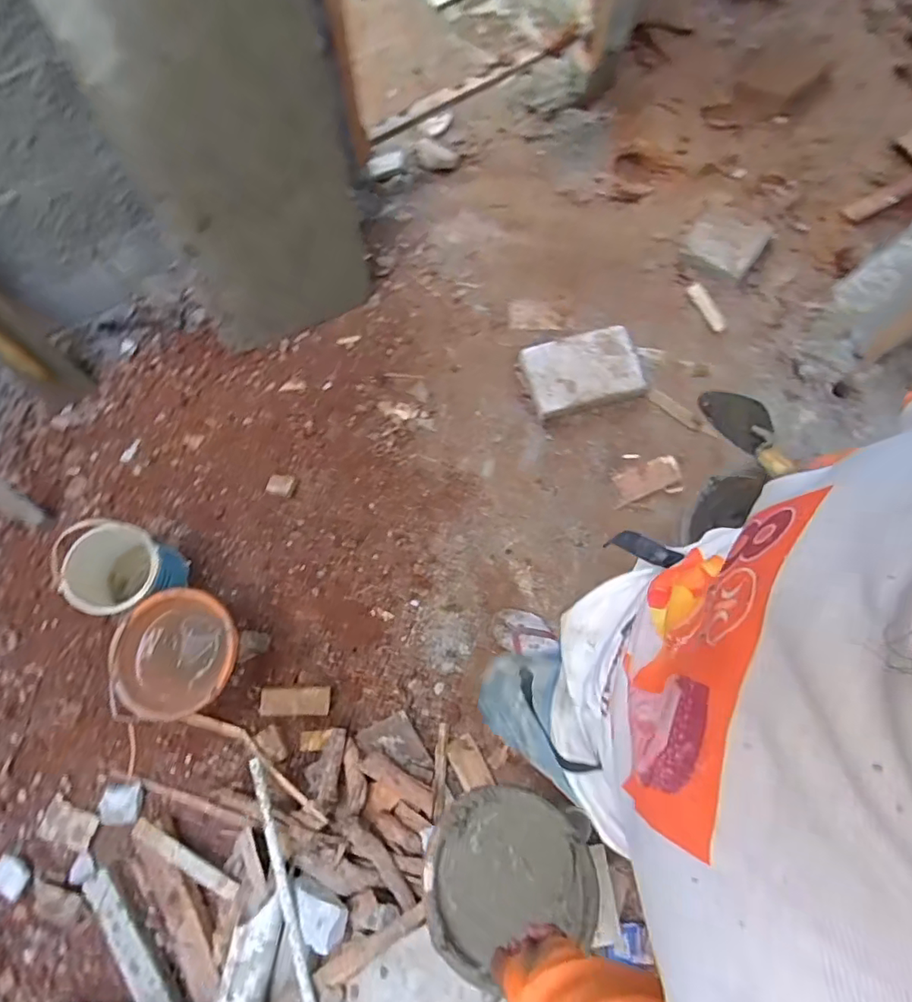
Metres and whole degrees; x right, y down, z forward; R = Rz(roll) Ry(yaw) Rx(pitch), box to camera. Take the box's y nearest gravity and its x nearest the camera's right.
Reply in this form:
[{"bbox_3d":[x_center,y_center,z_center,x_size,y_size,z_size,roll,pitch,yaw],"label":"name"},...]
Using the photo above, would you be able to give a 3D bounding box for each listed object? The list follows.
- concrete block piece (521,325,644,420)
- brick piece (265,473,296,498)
[{"bbox_3d":[0.356,-0.353,1.462,0.323,0.080,0.211,-12,74,-4],"label":"concrete block piece"},{"bbox_3d":[-0.453,-0.043,1.355,0.069,0.030,0.057,13,74,3],"label":"brick piece"}]

